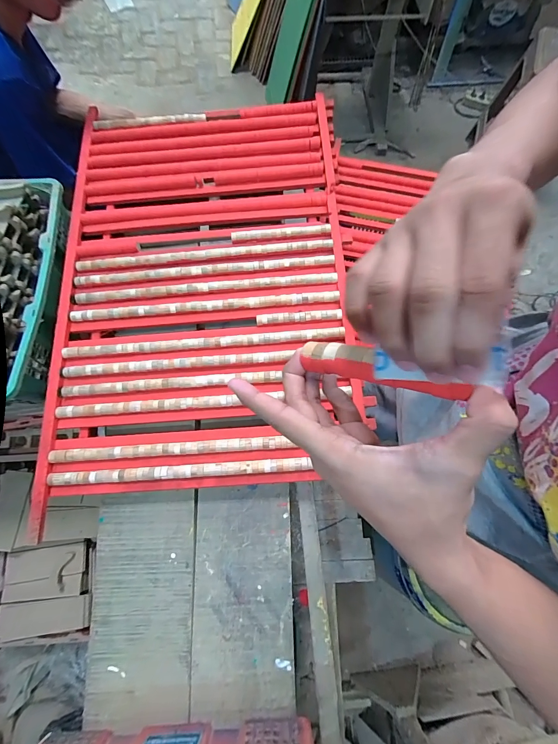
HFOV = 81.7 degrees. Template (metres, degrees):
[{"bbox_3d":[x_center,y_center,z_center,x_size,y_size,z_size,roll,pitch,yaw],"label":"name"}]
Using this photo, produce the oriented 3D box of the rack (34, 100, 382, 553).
[{"bbox_3d":[-0.159,-0.205,0.682,0.600,0.037,0.884,-3,75,0],"label":"rack"}]

